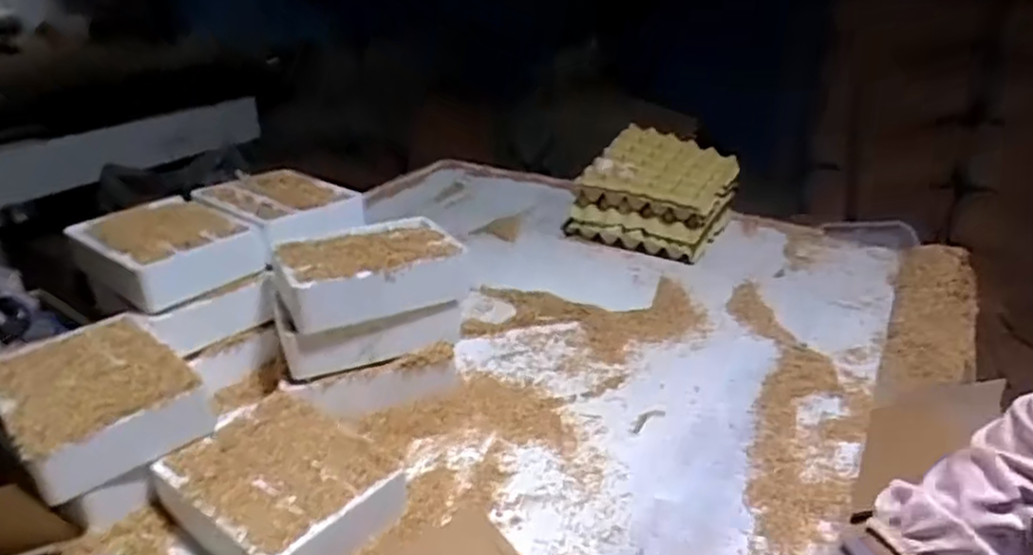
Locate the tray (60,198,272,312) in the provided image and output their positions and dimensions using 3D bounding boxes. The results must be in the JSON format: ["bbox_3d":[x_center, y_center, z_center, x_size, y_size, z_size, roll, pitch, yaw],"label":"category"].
[{"bbox_3d":[-0.520,-0.045,1.039,0.259,0.065,0.194,19,32,34],"label":"tray"}]

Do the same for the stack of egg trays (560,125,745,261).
[{"bbox_3d":[0.307,-0.190,1.560,0.315,0.203,0.250,12,28,23],"label":"stack of egg trays"}]

